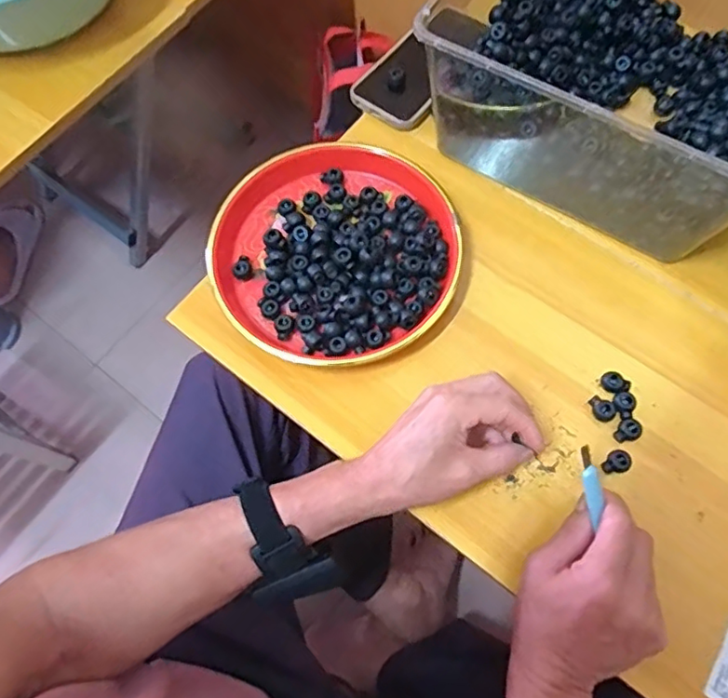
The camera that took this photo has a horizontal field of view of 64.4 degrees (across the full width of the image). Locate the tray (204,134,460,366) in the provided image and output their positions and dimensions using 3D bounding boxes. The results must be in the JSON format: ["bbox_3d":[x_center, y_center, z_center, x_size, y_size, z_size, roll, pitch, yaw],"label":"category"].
[{"bbox_3d":[-0.026,-0.090,0.536,0.214,0.033,0.223,-1,69,2],"label":"tray"}]

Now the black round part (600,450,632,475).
[{"bbox_3d":[0.203,0.091,0.466,0.022,0.010,0.017,-15,69,-3],"label":"black round part"}]

